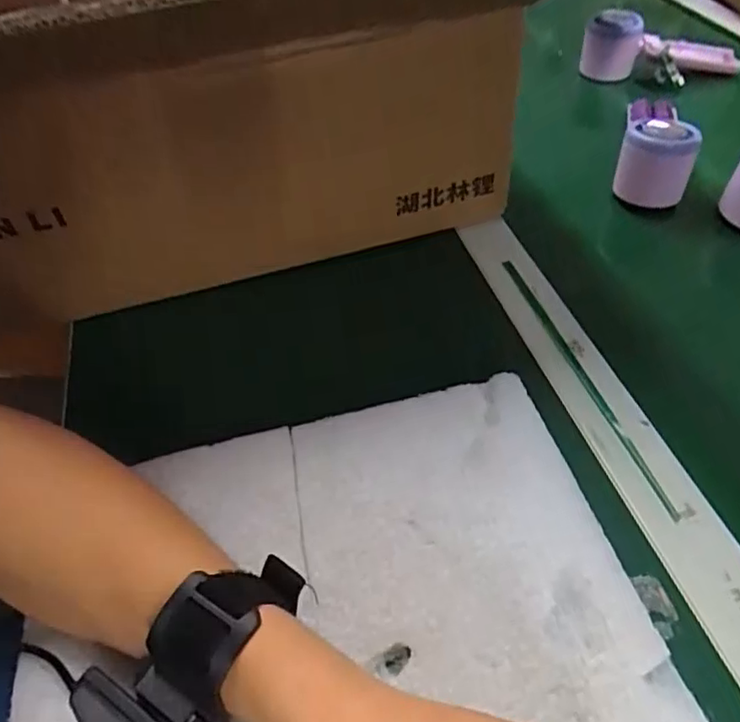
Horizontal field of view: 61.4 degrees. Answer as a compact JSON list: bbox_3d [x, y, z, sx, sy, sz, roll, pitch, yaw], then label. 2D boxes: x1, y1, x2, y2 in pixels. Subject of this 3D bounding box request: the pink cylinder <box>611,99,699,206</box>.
[{"bbox_3d":[0.233,-0.166,0.509,0.058,0.070,0.048,19,52,19],"label":"pink cylinder"}]

